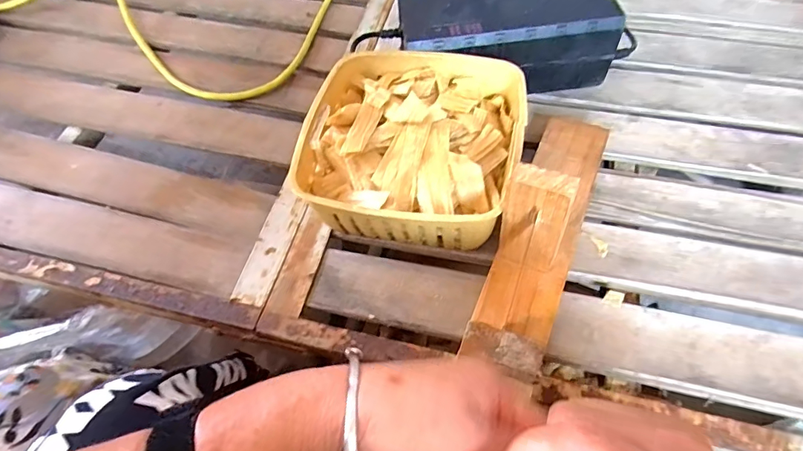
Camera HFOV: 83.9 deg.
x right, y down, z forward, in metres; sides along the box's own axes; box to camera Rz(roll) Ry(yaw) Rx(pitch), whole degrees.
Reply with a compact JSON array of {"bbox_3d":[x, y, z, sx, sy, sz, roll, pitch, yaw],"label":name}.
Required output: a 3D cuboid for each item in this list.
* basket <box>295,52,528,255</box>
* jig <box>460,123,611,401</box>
[{"bbox_3d":[0.010,-0.071,0.418,0.182,0.083,0.184,0,60,0],"label":"basket"},{"bbox_3d":[0.118,-0.017,0.350,0.060,0.119,0.253,21,62,12],"label":"jig"}]

